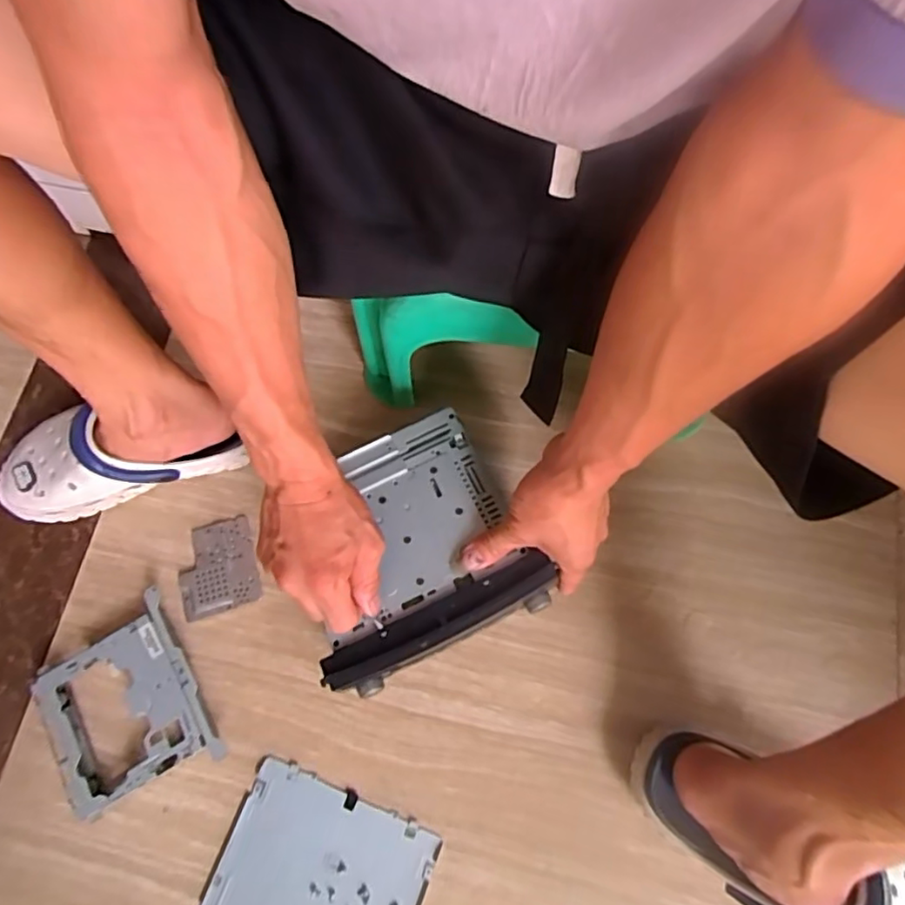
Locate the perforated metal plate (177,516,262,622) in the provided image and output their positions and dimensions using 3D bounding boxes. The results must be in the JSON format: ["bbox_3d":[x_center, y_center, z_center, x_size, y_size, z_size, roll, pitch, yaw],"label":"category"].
[{"bbox_3d":[-0.241,0.118,0.628,0.078,0.007,0.091,-17,71,-4],"label":"perforated metal plate"}]

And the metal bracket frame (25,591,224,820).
[{"bbox_3d":[-0.307,0.239,0.576,0.139,0.031,0.158,-30,72,-8],"label":"metal bracket frame"}]

